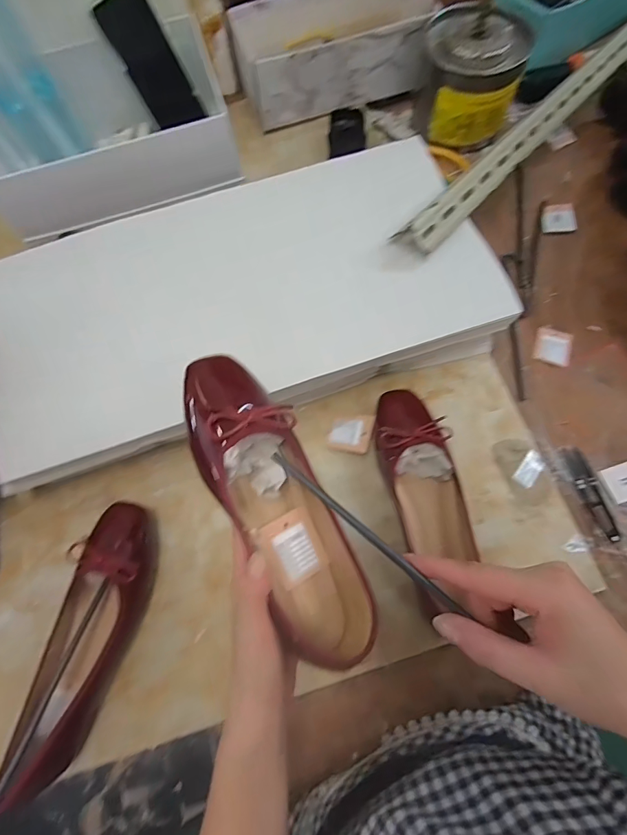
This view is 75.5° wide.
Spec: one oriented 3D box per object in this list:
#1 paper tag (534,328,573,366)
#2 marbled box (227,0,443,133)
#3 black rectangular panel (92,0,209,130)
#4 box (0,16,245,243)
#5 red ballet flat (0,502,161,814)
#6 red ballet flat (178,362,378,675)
[{"bbox_3d":[0.300,-0.090,0.506,0.041,0.004,0.054,17,69,18],"label":"paper tag"},{"bbox_3d":[0.032,-0.529,0.590,0.274,0.082,0.160,-15,72,-2],"label":"marbled box"},{"bbox_3d":[-0.210,-0.460,0.528,0.066,0.142,0.005,-25,47,9],"label":"black rectangular panel"},{"bbox_3d":[-0.264,-0.376,0.531,0.302,0.100,0.172,-15,72,-4],"label":"box"},{"bbox_3d":[-0.211,0.209,0.385,0.068,0.059,0.244,9,72,4],"label":"red ballet flat"},{"bbox_3d":[-0.023,0.071,0.301,0.070,0.058,0.251,-27,91,-8],"label":"red ballet flat"}]

